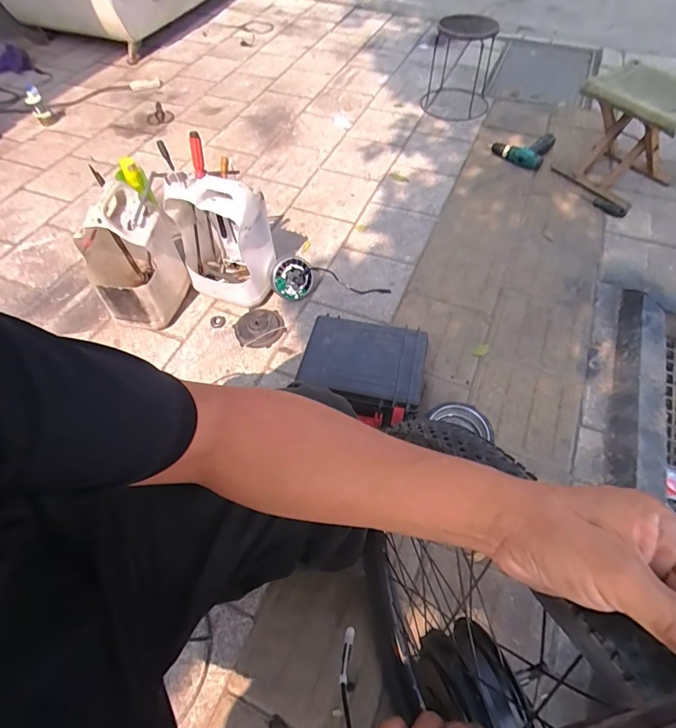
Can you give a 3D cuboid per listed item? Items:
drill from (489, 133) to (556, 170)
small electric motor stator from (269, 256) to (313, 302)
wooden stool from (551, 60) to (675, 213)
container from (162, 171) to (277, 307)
[{"bbox_3d":[0.676,-0.798,1.540,0.190,0.063,0.183,27,61,19],"label":"drill"},{"bbox_3d":[-0.123,-0.238,1.168,0.122,0.119,0.036,-4,21,-22],"label":"small electric motor stator"},{"bbox_3d":[0.955,-0.746,1.353,0.377,0.283,0.331,-38,62,-21],"label":"wooden stool"},{"bbox_3d":[-0.307,-0.336,1.110,0.256,0.315,0.170,12,57,11],"label":"container"}]

